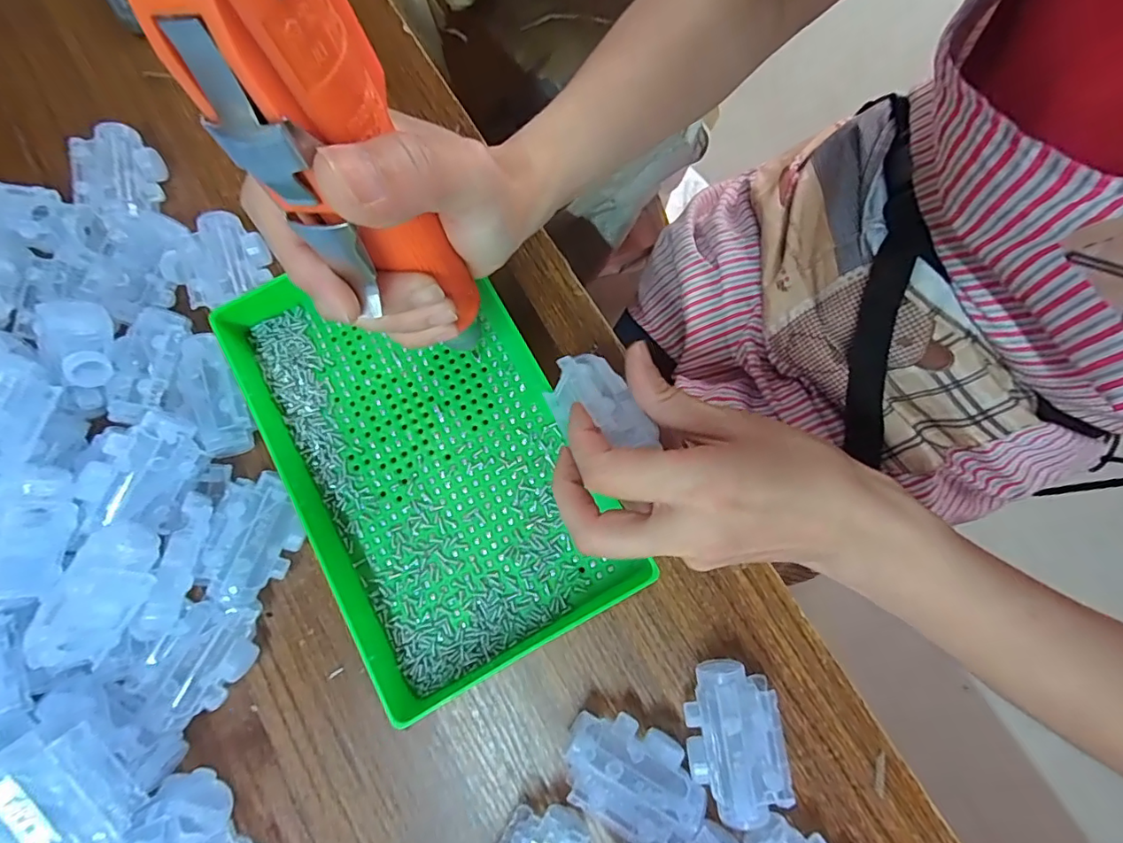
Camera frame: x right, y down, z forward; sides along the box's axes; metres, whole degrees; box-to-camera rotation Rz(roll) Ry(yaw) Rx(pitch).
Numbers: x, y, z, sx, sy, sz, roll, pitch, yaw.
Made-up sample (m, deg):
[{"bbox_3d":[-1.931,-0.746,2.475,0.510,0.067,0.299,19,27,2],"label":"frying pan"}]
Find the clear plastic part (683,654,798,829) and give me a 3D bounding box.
[{"bbox_3d":[0.086,0.159,0.260,0.042,0.029,0.069,-2,79,0],"label":"clear plastic part"}]

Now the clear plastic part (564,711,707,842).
[{"bbox_3d":[0.036,0.176,0.260,0.068,0.031,0.043,27,80,5],"label":"clear plastic part"}]

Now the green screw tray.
[{"bbox_3d":[-0.078,0.015,0.292,0.155,0.035,0.243,-29,80,-5],"label":"green screw tray"}]

